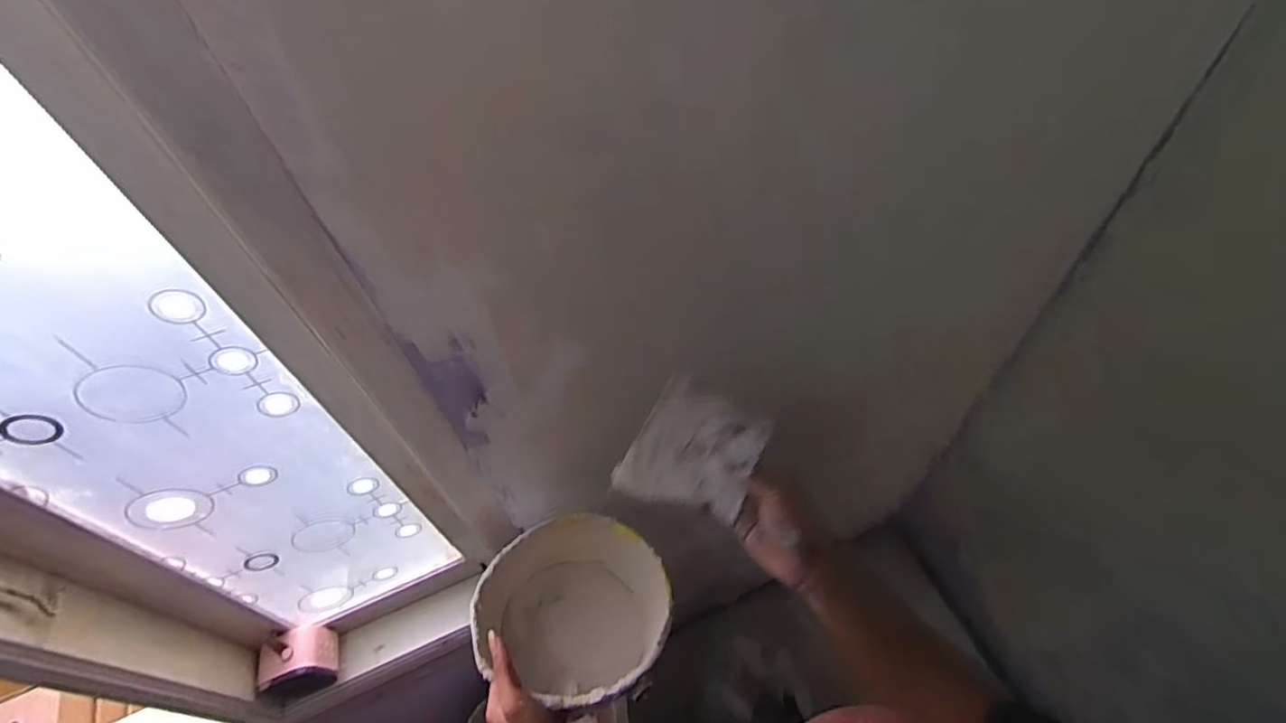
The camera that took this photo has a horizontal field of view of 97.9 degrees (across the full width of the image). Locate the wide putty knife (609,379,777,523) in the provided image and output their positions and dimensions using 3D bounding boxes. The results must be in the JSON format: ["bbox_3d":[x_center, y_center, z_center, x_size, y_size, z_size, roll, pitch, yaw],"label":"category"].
[{"bbox_3d":[0.047,0.083,0.503,0.105,0.023,0.116,26,67,19],"label":"wide putty knife"}]

